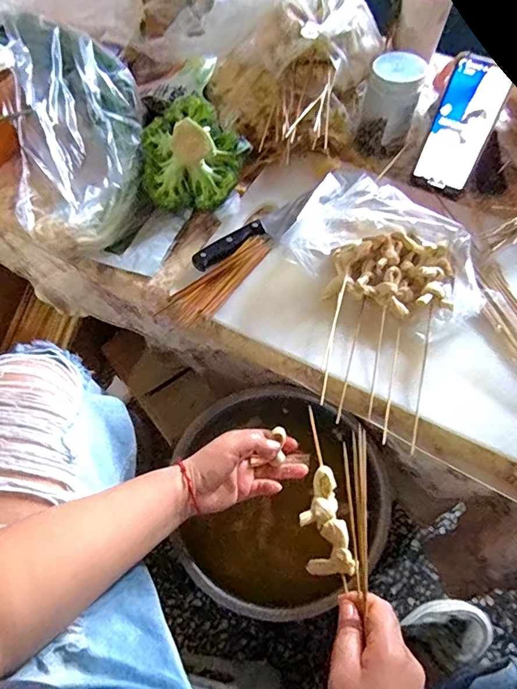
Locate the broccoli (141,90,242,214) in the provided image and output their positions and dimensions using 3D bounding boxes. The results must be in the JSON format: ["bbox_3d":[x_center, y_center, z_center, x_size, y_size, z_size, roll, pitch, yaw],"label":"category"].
[{"bbox_3d":[-0.083,-0.242,0.590,0.129,0.118,0.106,-4,62,-3],"label":"broccoli"}]

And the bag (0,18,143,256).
[{"bbox_3d":[-0.237,-0.277,0.597,0.176,0.092,0.338,-13,76,-8],"label":"bag"}]

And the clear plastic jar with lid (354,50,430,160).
[{"bbox_3d":[0.181,-0.329,0.647,0.071,0.115,0.060,18,62,8],"label":"clear plastic jar with lid"}]

